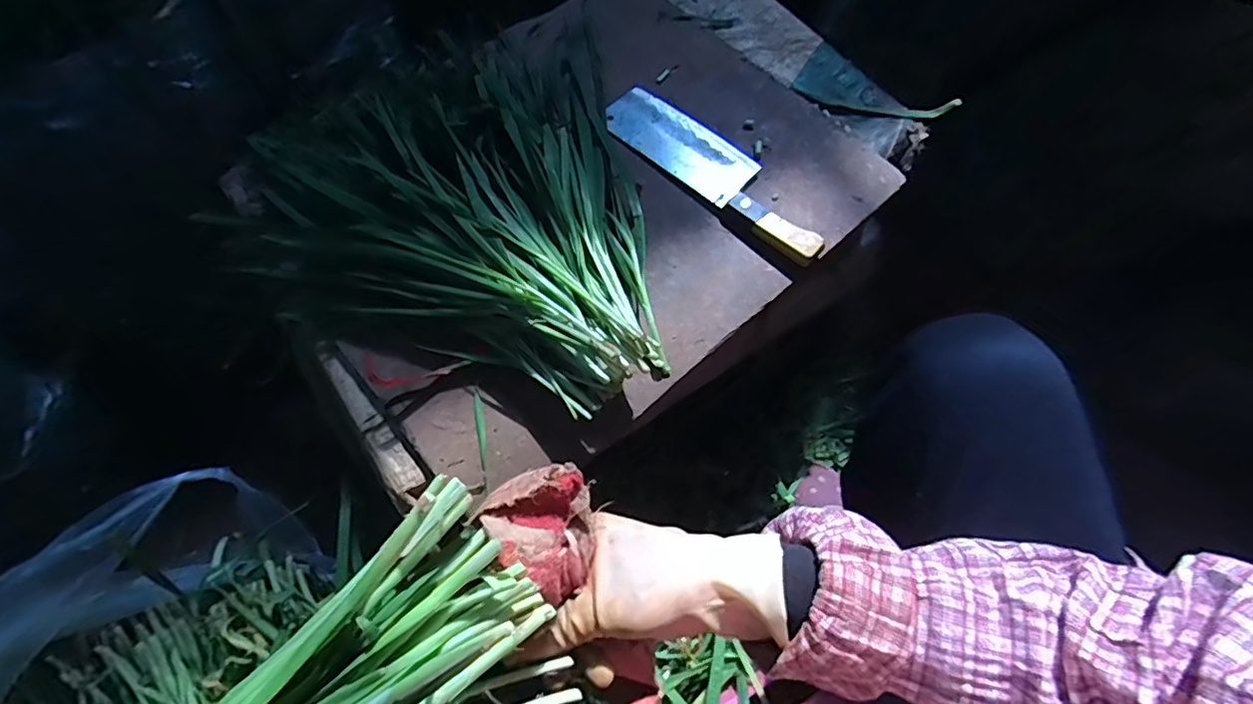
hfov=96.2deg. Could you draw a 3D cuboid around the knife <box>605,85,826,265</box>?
[{"bbox_3d":[0.088,-0.187,0.562,0.268,0.017,0.070,41,72,16],"label":"knife"}]

